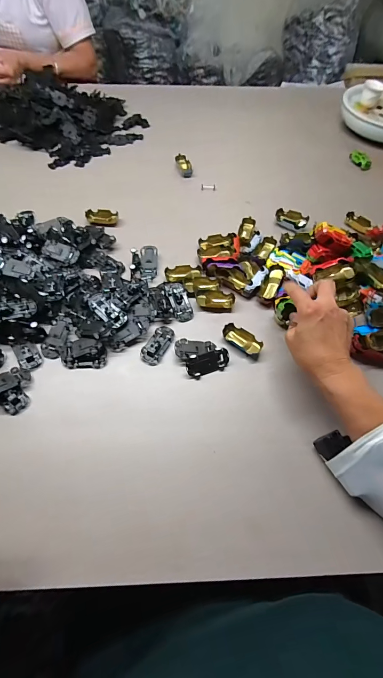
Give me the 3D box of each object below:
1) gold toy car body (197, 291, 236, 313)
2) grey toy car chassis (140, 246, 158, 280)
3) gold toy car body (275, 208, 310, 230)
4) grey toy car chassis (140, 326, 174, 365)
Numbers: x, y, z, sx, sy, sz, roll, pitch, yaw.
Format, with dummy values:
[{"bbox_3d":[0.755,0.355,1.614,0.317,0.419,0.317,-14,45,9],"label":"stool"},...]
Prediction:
[{"bbox_3d":[0.041,-0.062,0.507,0.061,0.014,0.033,1,60,0],"label":"gold toy car body"},{"bbox_3d":[-0.075,-0.136,0.541,0.030,0.008,0.066,-2,74,-2],"label":"grey toy car chassis"},{"bbox_3d":[0.197,-0.236,0.603,0.065,0.016,0.034,23,62,12],"label":"gold toy car body"},{"bbox_3d":[-0.052,0.007,0.459,0.030,0.013,0.066,23,62,12],"label":"grey toy car chassis"}]

